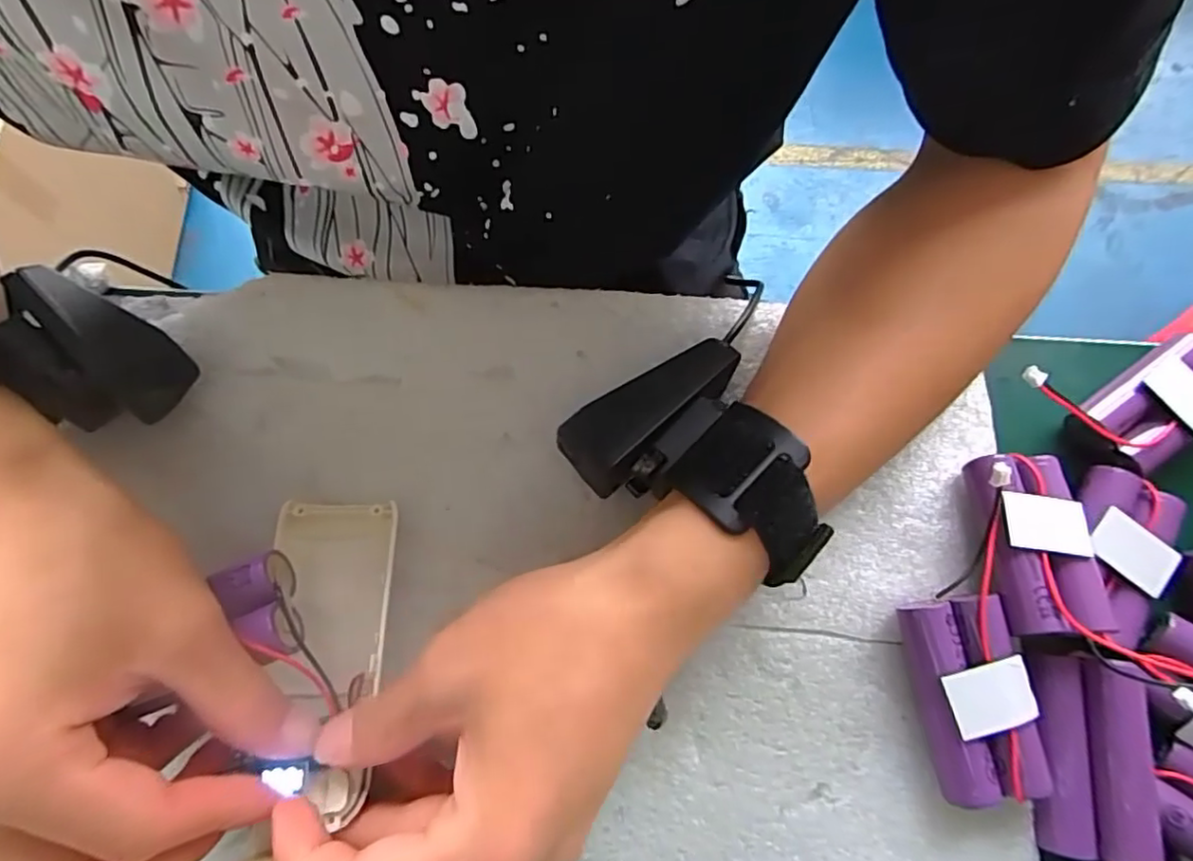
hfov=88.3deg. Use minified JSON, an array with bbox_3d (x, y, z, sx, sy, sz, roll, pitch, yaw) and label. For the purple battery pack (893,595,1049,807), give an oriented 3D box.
[{"bbox_3d":[0.132,0.094,0.216,0.033,0.023,0.064,-8,76,-3],"label":"purple battery pack"}]

